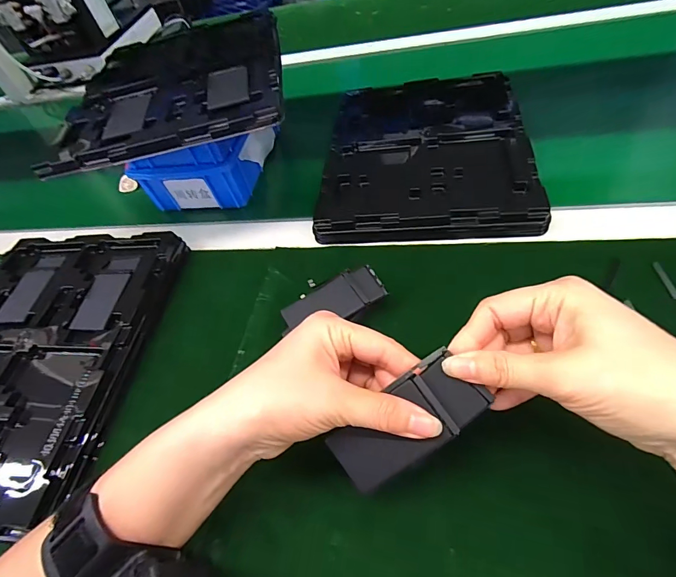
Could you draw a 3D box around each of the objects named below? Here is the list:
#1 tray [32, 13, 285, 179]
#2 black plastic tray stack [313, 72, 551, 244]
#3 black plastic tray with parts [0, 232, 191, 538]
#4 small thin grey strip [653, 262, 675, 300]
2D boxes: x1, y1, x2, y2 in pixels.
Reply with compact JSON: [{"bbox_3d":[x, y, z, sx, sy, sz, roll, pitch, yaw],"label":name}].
[{"bbox_3d":[-0.165,-0.217,0.391,0.209,0.026,0.266,-13,51,3],"label":"tray"},{"bbox_3d":[0.095,-0.159,0.424,0.210,0.027,0.271,-1,53,13],"label":"black plastic tray stack"},{"bbox_3d":[-0.281,0.053,0.344,0.212,0.031,0.271,-1,53,12],"label":"black plastic tray with parts"},{"bbox_3d":[0.258,-0.007,0.296,0.006,0.004,0.038,-2,53,12],"label":"small thin grey strip"}]

